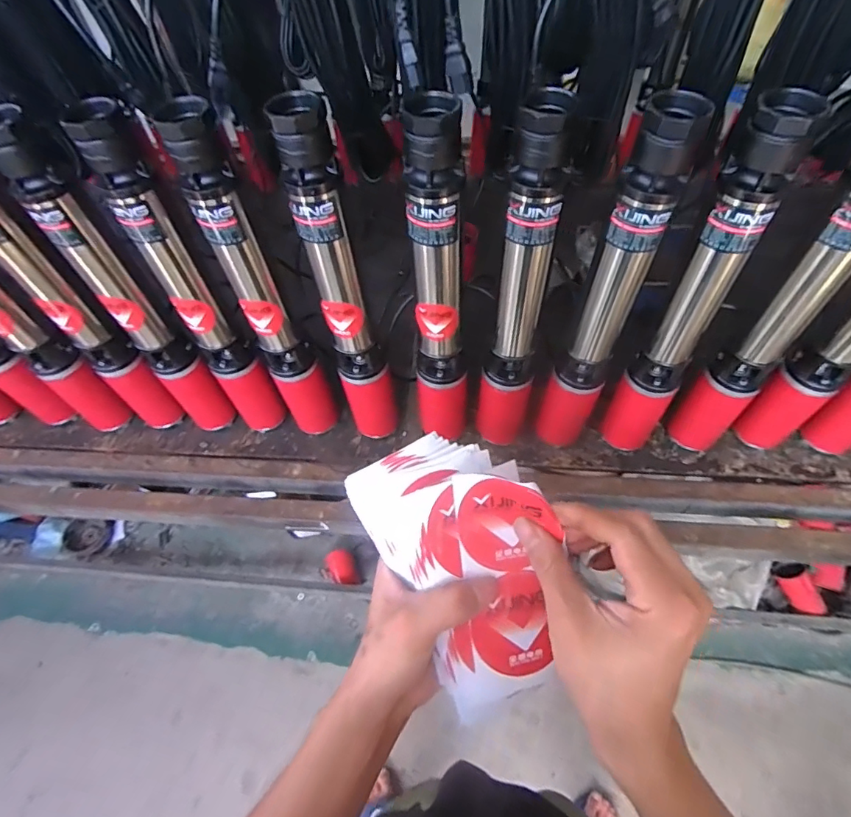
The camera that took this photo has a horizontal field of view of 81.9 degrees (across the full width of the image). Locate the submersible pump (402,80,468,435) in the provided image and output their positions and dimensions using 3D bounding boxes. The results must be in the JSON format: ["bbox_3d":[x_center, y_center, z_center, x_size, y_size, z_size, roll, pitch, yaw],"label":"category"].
[{"bbox_3d":[0.013,-0.117,0.643,0.081,0.507,0.068,-3,57,2],"label":"submersible pump"}]

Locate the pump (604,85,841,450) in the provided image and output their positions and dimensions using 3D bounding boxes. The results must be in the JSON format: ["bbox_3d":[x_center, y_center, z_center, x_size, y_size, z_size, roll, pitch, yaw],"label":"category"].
[{"bbox_3d":[0.316,-0.095,0.610,0.076,0.506,0.069,33,65,22],"label":"pump"}]

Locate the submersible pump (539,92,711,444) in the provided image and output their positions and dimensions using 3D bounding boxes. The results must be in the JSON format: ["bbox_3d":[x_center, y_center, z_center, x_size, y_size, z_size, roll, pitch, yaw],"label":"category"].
[{"bbox_3d":[0.217,-0.109,0.624,0.078,0.508,0.072,23,62,18],"label":"submersible pump"}]

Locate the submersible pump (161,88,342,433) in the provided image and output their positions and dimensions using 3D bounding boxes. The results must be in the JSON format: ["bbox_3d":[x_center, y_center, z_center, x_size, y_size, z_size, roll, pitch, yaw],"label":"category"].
[{"bbox_3d":[-0.215,-0.126,0.663,0.077,0.510,0.068,-29,60,-14],"label":"submersible pump"}]

